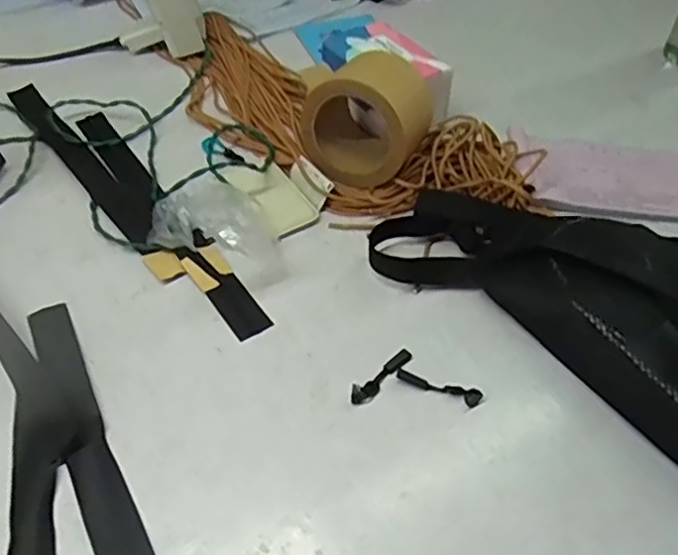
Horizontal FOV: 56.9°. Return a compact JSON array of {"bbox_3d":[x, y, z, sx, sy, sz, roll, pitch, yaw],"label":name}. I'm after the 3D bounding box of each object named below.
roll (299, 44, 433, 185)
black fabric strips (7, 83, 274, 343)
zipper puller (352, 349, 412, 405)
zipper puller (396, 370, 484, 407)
[{"bbox_3d":[0.029,-0.150,0.588,0.109,0.110,0.089,18,49,13],"label":"roll"},{"bbox_3d":[-0.209,-0.091,0.595,0.069,0.025,0.434,-28,55,-26],"label":"black fabric strips"},{"bbox_3d":[0.033,0.073,0.469,0.061,0.008,0.013,-33,57,-28],"label":"zipper puller"},{"bbox_3d":[0.074,0.081,0.465,0.063,0.007,0.012,18,49,13],"label":"zipper puller"}]

